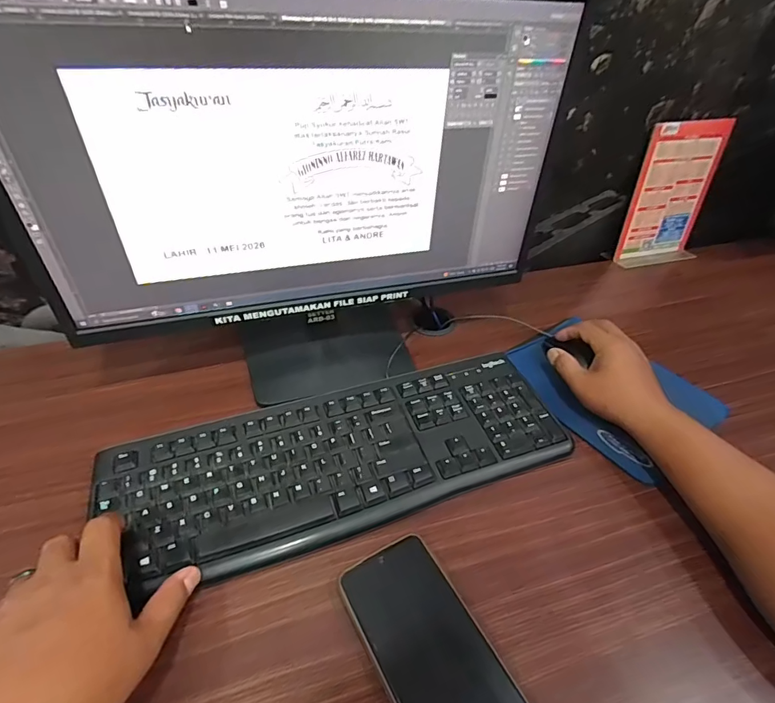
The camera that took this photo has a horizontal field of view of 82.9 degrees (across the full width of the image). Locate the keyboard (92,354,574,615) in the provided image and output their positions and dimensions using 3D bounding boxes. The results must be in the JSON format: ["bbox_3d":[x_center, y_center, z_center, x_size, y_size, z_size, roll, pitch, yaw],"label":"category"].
[{"bbox_3d":[-0.038,0.098,0.422,0.420,0.016,0.149,-12,44,-16],"label":"keyboard"}]

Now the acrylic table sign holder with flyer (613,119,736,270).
[{"bbox_3d":[0.465,-0.248,0.709,0.152,0.220,0.030,-11,37,-12],"label":"acrylic table sign holder with flyer"}]

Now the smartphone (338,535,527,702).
[{"bbox_3d":[0.033,0.215,0.308,0.075,0.013,0.162,-21,47,-23],"label":"smartphone"}]

